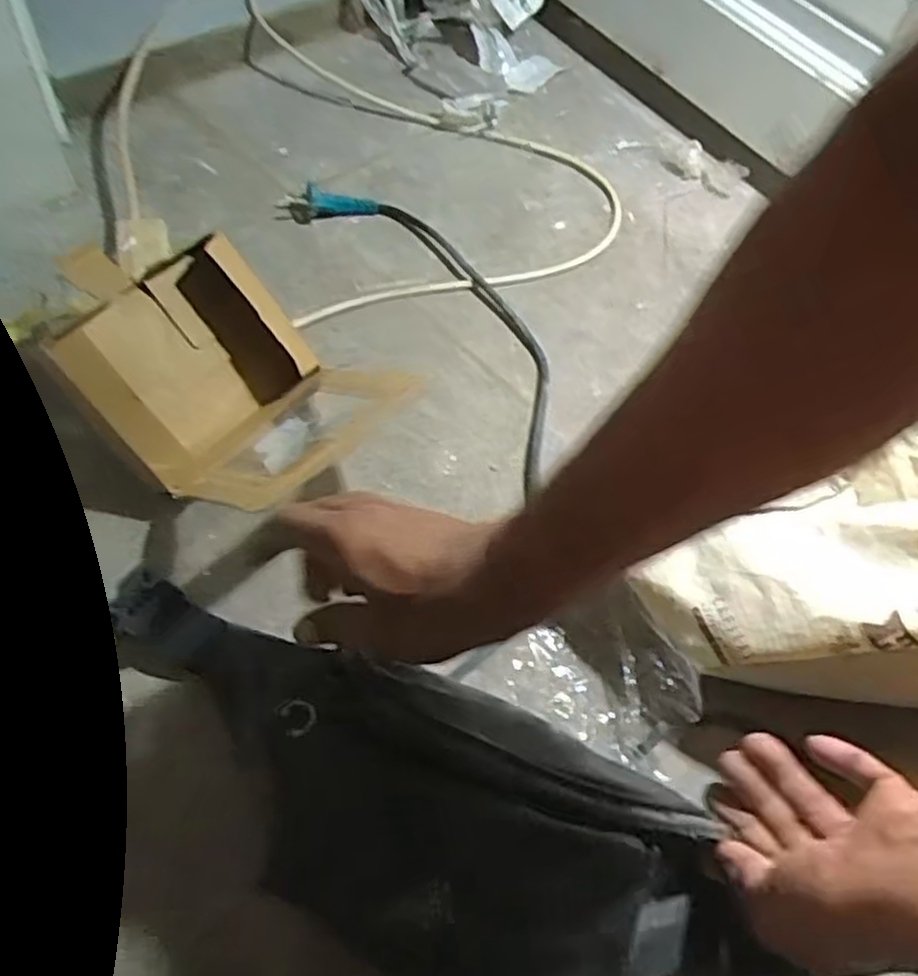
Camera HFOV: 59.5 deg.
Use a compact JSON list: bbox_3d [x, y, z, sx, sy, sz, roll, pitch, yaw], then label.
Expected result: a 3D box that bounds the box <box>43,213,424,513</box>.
[{"bbox_3d":[-0.178,-0.077,0.604,0.276,0.114,0.162,34,61,16],"label":"box"}]

